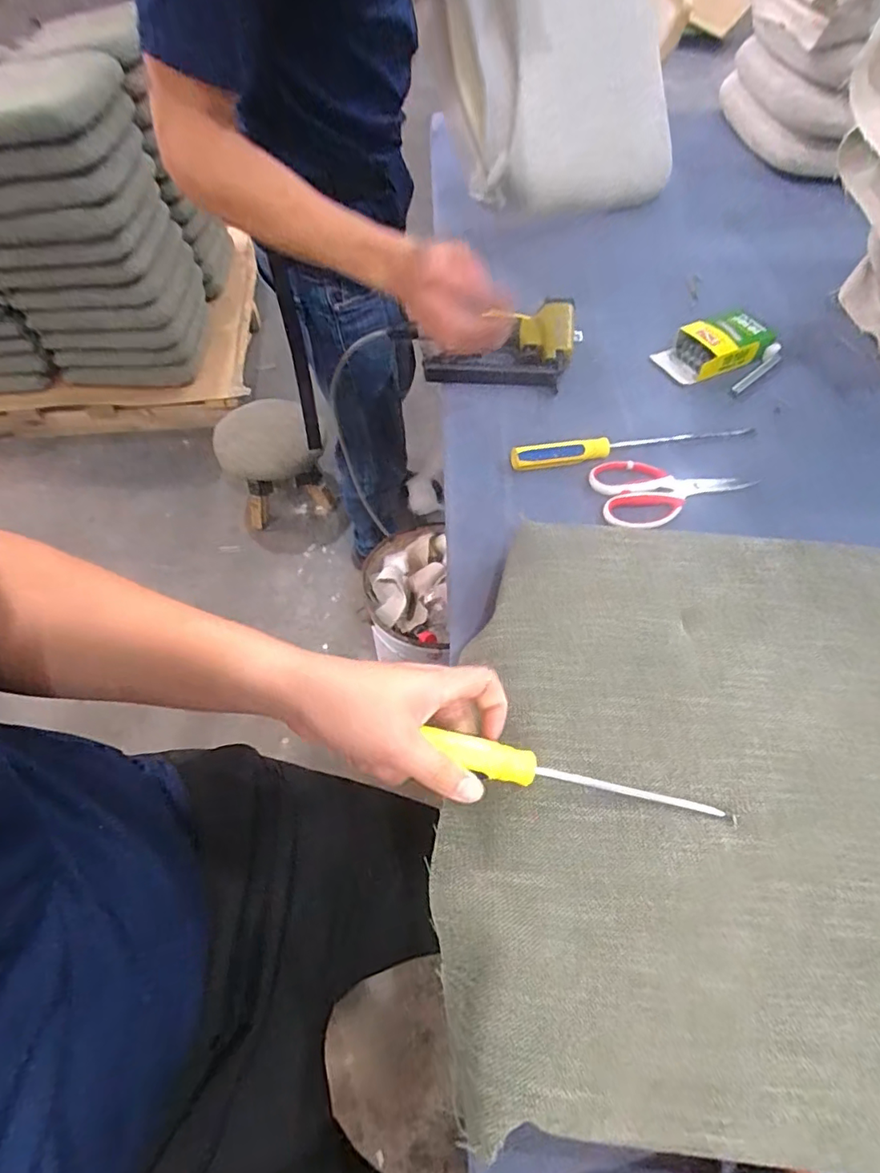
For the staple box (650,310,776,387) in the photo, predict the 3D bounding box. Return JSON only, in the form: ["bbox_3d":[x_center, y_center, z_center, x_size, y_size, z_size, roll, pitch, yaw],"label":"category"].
[{"bbox_3d":[0.376,-0.330,0.755,0.159,0.036,0.088,-19,59,-13],"label":"staple box"}]

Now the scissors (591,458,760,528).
[{"bbox_3d":[0.260,-0.116,0.621,0.177,0.007,0.096,-11,58,-9],"label":"scissors"}]

